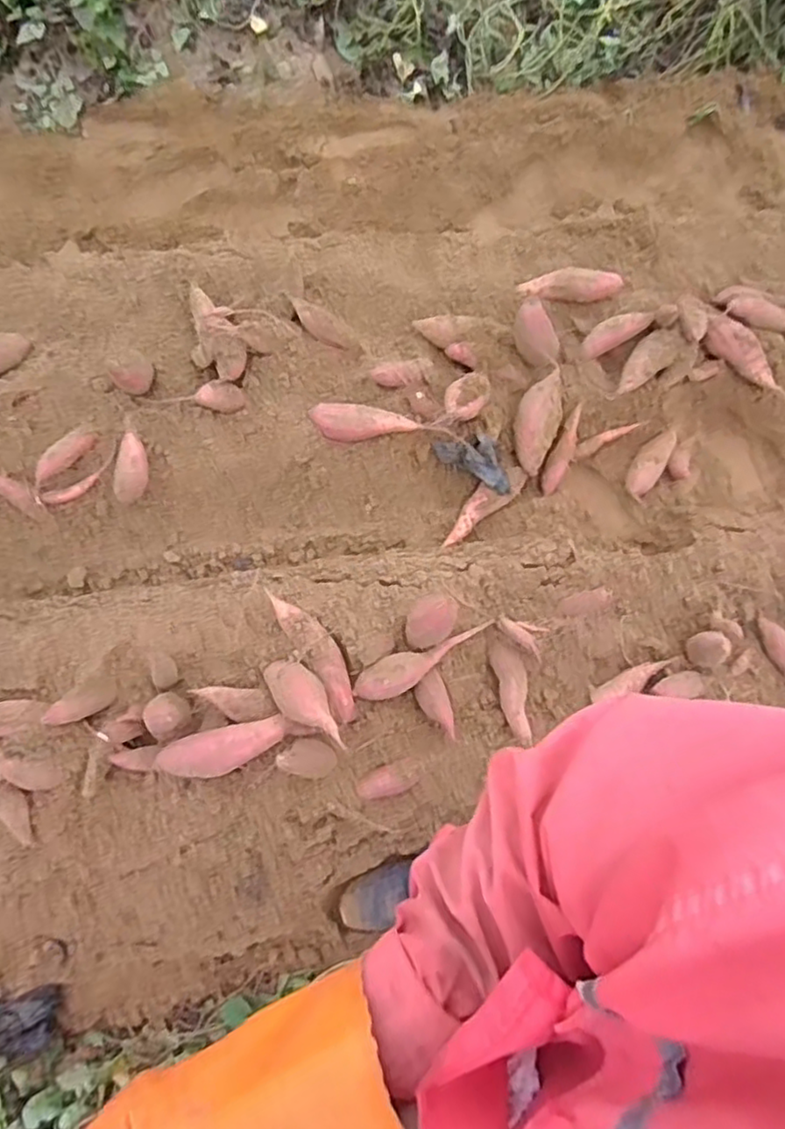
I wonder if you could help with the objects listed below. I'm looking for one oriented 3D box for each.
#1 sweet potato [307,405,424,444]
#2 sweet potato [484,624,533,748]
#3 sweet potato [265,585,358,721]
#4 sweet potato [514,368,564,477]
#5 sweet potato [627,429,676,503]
[{"bbox_3d":[-0.060,-0.290,1.394,0.226,0.052,0.070,10,75,1],"label":"sweet potato"},{"bbox_3d":[0.226,0.218,1.258,0.069,0.045,0.213,-10,75,-5],"label":"sweet potato"},{"bbox_3d":[-0.137,0.150,1.207,0.076,0.066,0.281,-31,77,-11],"label":"sweet potato"},{"bbox_3d":[0.314,-0.304,1.429,0.093,0.068,0.217,13,90,2],"label":"sweet potato"},{"bbox_3d":[0.570,-0.224,1.465,0.062,0.042,0.199,34,65,7],"label":"sweet potato"}]

